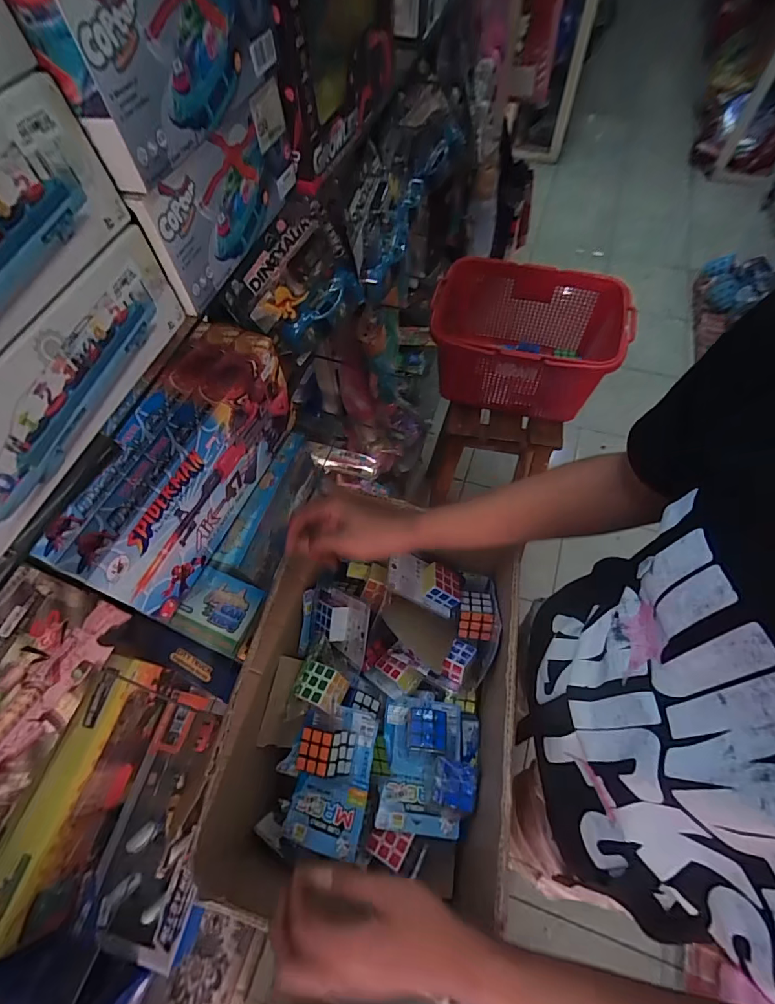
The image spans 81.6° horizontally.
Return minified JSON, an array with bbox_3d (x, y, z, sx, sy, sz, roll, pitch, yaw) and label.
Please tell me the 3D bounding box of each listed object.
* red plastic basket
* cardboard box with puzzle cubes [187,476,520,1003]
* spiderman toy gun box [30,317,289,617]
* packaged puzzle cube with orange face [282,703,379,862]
[{"bbox_3d":[0.311,-0.369,1.017,0.384,0.233,0.308,17,64,11],"label":"red plastic basket"},{"bbox_3d":[-0.010,0.260,0.611,0.312,0.212,0.426,8,62,6],"label":"cardboard box with puzzle cubes"},{"bbox_3d":[-0.295,-0.052,0.665,0.104,0.178,0.392,20,64,12],"label":"spiderman toy gun box"},{"bbox_3d":[-0.090,0.363,0.590,0.127,0.058,0.175,-3,66,27],"label":"packaged puzzle cube with orange face"}]

